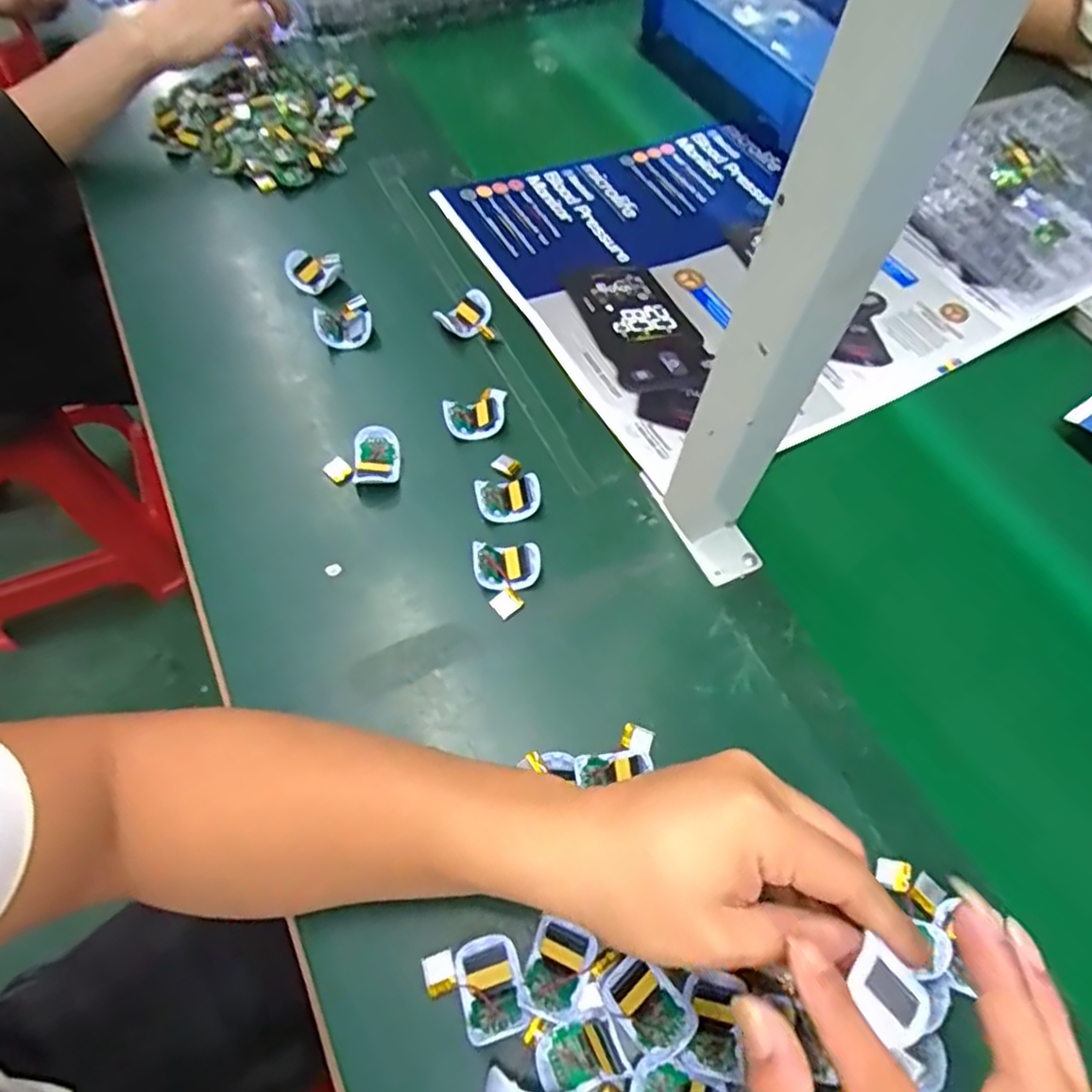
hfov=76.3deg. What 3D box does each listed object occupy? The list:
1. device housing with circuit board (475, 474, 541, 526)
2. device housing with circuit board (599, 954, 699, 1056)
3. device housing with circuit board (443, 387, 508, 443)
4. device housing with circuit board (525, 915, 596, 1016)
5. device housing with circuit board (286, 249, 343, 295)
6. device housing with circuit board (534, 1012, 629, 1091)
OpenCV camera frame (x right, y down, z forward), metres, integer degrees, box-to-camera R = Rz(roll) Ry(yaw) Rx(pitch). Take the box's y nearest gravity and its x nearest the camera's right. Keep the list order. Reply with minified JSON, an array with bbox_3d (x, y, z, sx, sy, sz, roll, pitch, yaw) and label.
[{"bbox_3d":[-0.025,-0.032,0.470,0.042,0.021,0.029,-12,62,-8],"label":"device housing with circuit board"},{"bbox_3d":[0.048,0.218,0.330,0.029,0.007,0.042,-35,68,-19],"label":"device housing with circuit board"},{"bbox_3d":[-0.051,-0.096,0.505,0.045,0.021,0.036,-11,62,-7],"label":"device housing with circuit board"},{"bbox_3d":[0.005,0.203,0.336,0.030,0.007,0.036,28,64,13],"label":"device housing with circuit board"},{"bbox_3d":[-0.192,-0.229,0.579,0.044,0.020,0.038,-21,64,-12],"label":"device housing with circuit board"},{"bbox_3d":[0.016,0.234,0.316,0.039,0.012,0.028,-15,63,-10],"label":"device housing with circuit board"}]

